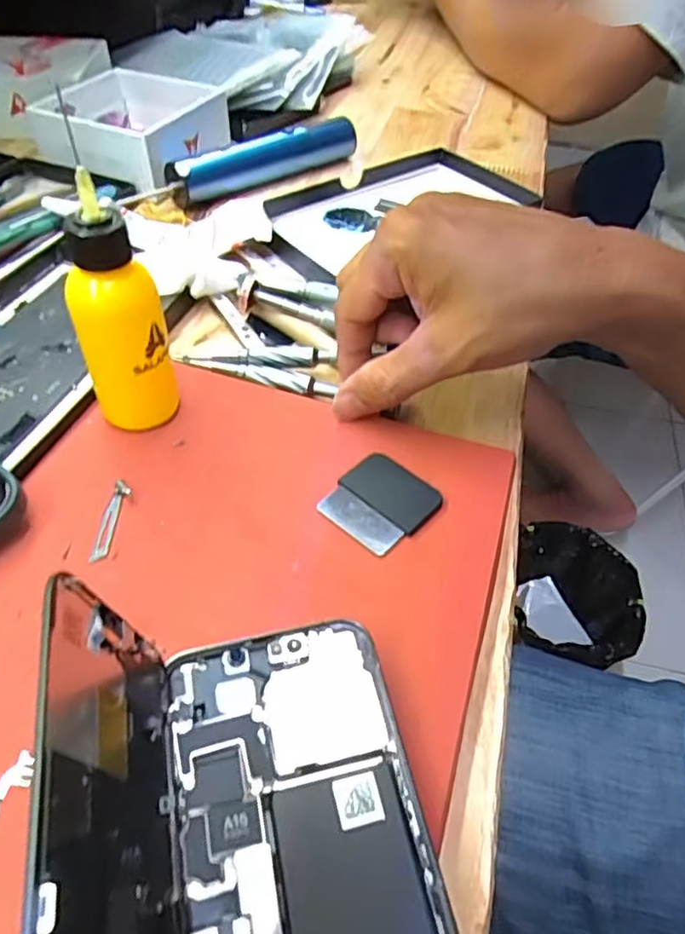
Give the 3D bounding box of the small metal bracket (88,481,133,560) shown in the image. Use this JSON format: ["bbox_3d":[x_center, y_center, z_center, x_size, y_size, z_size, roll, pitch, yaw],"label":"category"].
[{"bbox_3d":[-0.093,0.020,0.247,0.008,0.004,0.036,7,50,3],"label":"small metal bracket"}]

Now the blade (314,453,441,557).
[{"bbox_3d":[0.016,0.014,0.261,0.039,0.004,0.041,34,56,24],"label":"blade"}]

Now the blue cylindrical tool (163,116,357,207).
[{"bbox_3d":[-0.054,-0.225,0.453,0.152,0.029,0.022,-25,55,-22],"label":"blue cylindrical tool"}]

